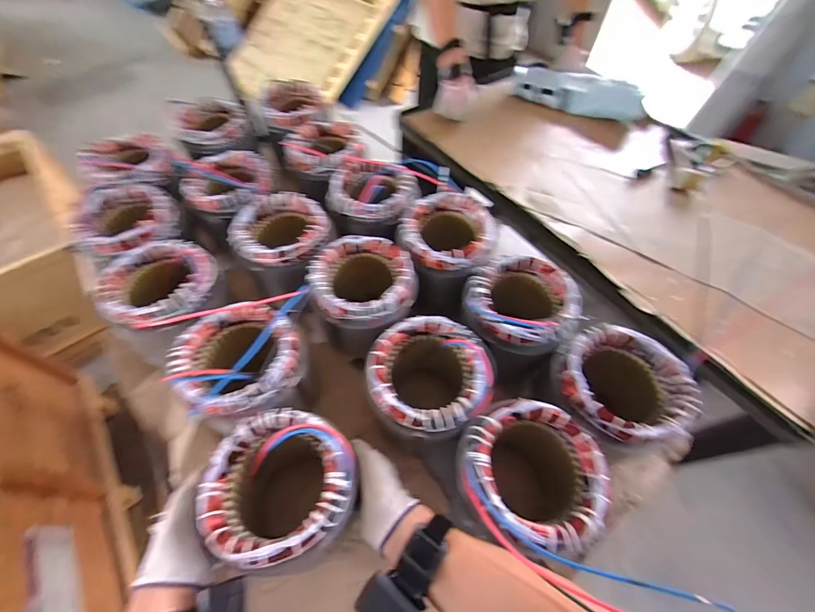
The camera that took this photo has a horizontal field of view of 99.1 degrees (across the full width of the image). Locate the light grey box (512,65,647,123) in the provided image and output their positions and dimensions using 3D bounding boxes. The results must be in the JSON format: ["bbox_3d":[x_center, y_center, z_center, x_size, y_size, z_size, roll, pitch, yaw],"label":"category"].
[{"bbox_3d":[0.491,-0.626,1.021,0.381,0.100,0.069,31,61,18],"label":"light grey box"}]

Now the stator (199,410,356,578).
[{"bbox_3d":[-0.134,0.219,0.413,0.143,0.165,0.136,1,56,-1],"label":"stator"}]

